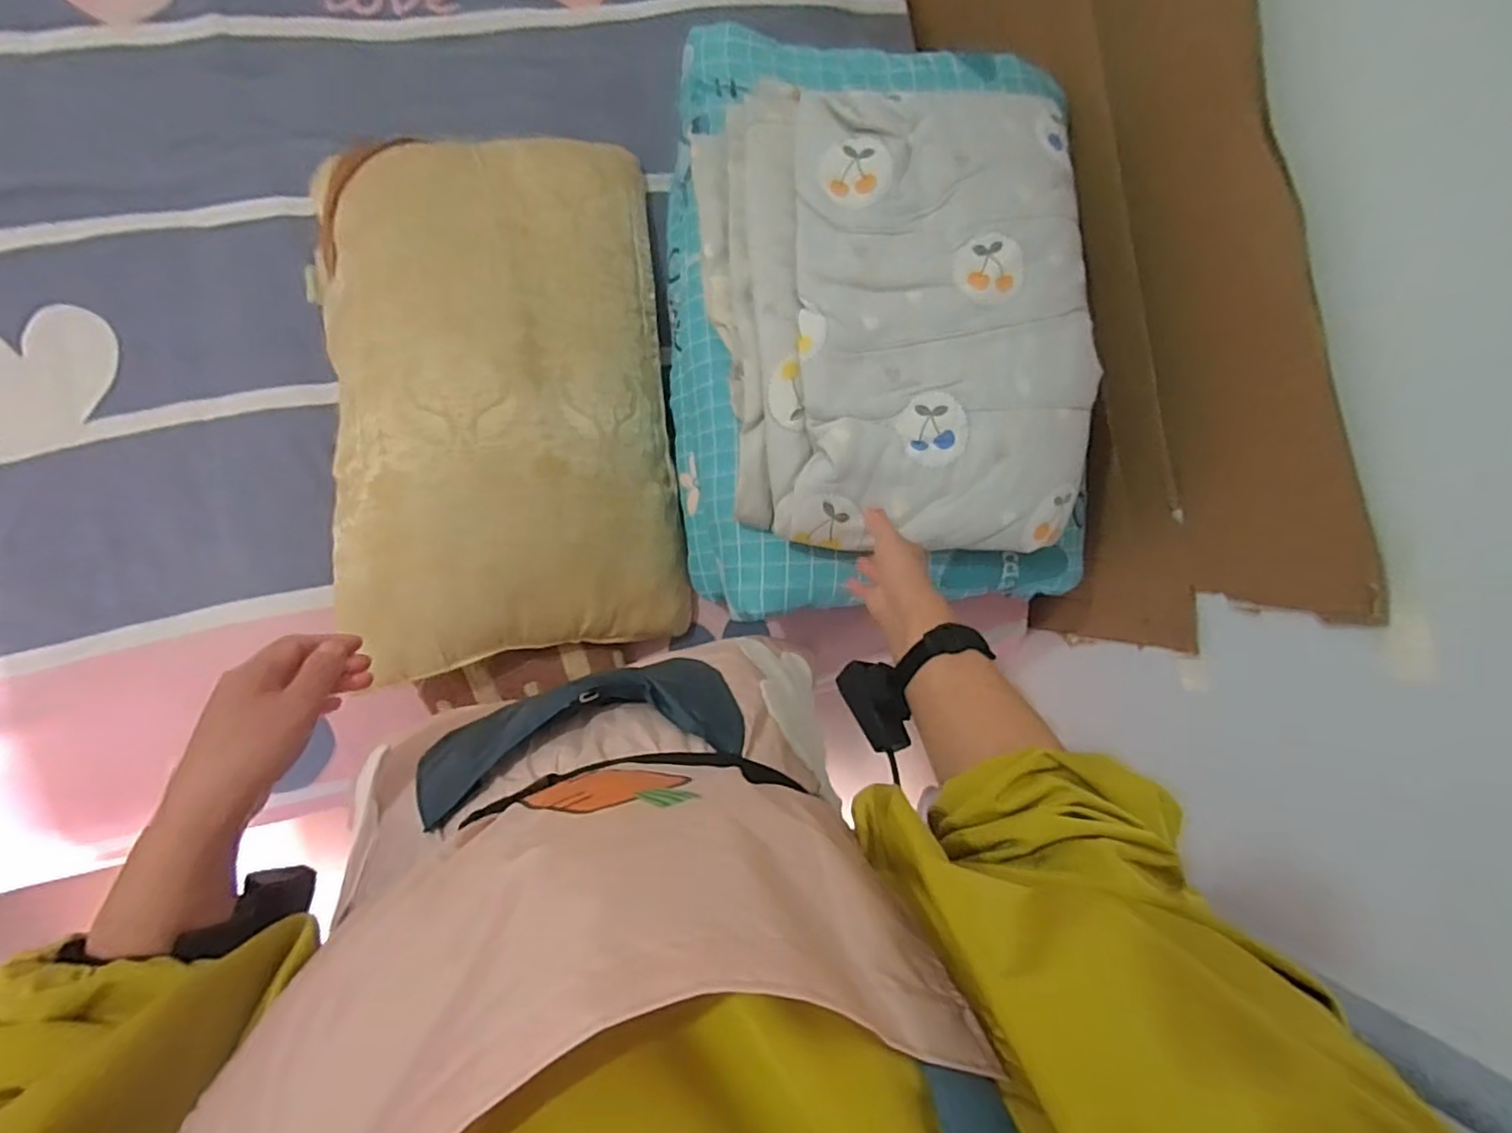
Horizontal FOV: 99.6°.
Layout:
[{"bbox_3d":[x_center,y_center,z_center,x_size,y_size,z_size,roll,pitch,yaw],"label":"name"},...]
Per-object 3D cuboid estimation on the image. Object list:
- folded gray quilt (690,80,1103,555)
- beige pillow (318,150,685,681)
[{"bbox_3d":[0.156,-0.270,0.645,0.341,0.089,0.498,-3,88,-9],"label":"folded gray quilt"},{"bbox_3d":[-0.289,-0.201,0.732,0.373,0.154,0.610,-8,89,-9],"label":"beige pillow"}]

